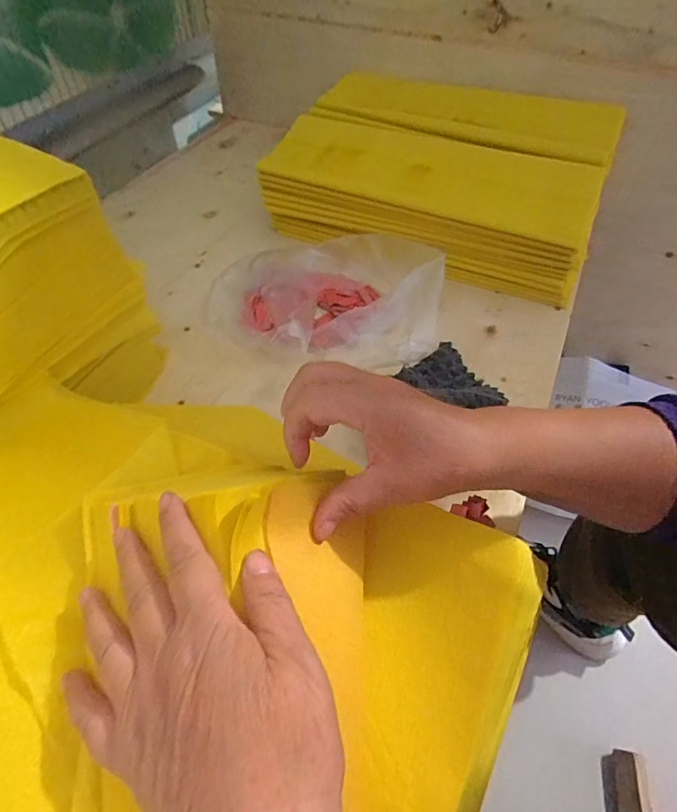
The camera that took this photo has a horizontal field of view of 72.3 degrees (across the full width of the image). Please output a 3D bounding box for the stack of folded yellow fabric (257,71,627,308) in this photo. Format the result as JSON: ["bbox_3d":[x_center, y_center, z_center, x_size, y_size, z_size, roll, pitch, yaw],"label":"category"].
[{"bbox_3d":[0.132,-0.294,0.579,0.371,0.108,0.273,17,55,13],"label":"stack of folded yellow fabric"}]

